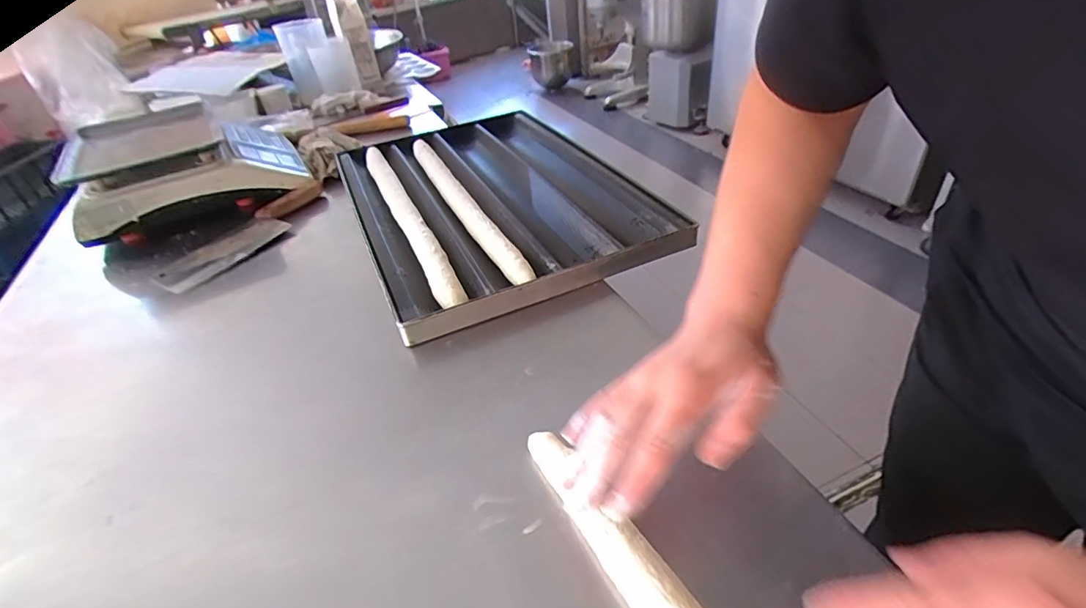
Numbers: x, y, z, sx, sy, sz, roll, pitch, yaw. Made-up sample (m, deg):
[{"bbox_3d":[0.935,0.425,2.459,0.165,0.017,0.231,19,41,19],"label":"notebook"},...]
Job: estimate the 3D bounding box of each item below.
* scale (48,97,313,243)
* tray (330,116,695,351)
[{"bbox_3d":[-0.624,-0.253,0.919,0.324,0.121,0.312,-23,41,-19],"label":"scale"},{"bbox_3d":[-0.091,-0.191,0.832,0.408,0.036,0.614,-19,40,-16],"label":"tray"}]

